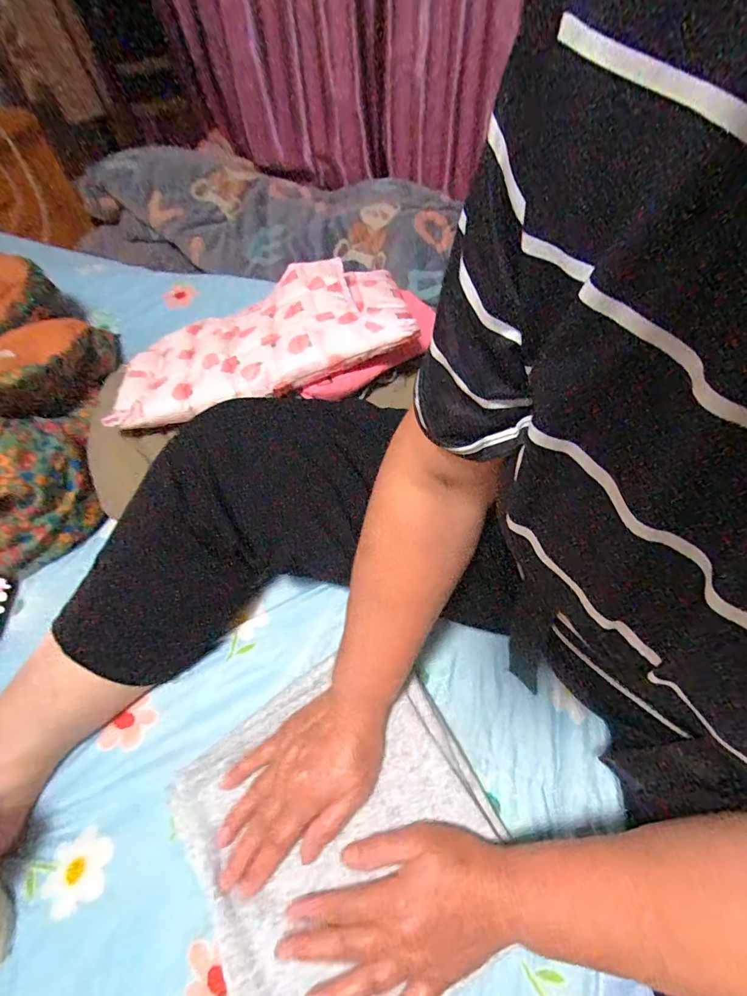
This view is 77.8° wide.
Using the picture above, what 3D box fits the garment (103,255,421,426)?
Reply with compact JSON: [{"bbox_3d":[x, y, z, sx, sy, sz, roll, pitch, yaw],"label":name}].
[{"bbox_3d":[-0.135,-0.197,0.546,0.352,0.062,0.198,-14,59,-4],"label":"garment"}]

